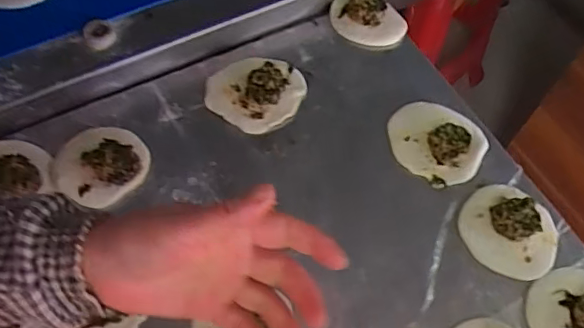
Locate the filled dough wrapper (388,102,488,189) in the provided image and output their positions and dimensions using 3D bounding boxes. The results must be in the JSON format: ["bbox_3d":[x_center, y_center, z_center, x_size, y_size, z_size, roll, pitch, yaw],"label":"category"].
[{"bbox_3d":[0.152,-0.028,0.583,0.099,0.027,0.090,2,62,-3],"label":"filled dough wrapper"}]

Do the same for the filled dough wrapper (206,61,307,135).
[{"bbox_3d":[-0.039,-0.084,0.592,0.097,0.040,0.094,2,62,-3],"label":"filled dough wrapper"}]

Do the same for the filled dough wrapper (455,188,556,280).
[{"bbox_3d":[0.213,0.059,0.533,0.086,0.036,0.092,2,62,-3],"label":"filled dough wrapper"}]

